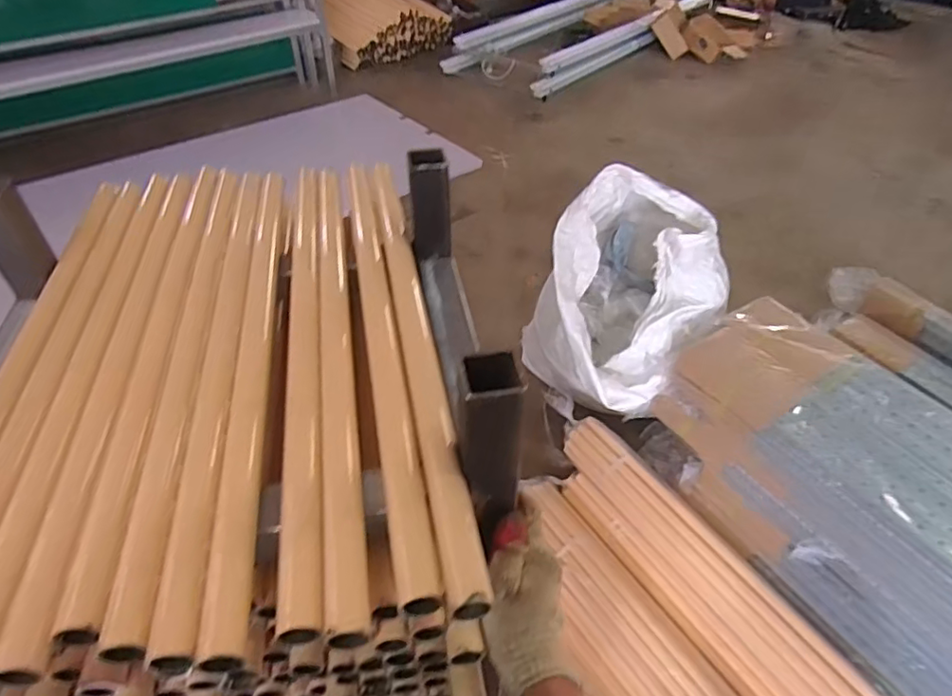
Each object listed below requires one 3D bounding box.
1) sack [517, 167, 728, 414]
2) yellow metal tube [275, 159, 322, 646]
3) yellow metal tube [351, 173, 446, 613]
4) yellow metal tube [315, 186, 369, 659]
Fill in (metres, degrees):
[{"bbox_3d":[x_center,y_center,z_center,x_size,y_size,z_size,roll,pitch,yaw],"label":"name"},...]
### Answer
[{"bbox_3d":[0.390,-0.130,1.588,0.486,0.567,0.456,10,41,7],"label":"sack"},{"bbox_3d":[-0.162,-0.019,0.550,0.032,0.026,0.564,-5,42,-10],"label":"yellow metal tube"},{"bbox_3d":[-0.088,-0.030,0.560,0.033,0.024,0.562,-5,42,-10],"label":"yellow metal tube"},{"bbox_3d":[-0.131,-0.017,0.551,0.029,0.025,0.566,-6,42,-11],"label":"yellow metal tube"}]

